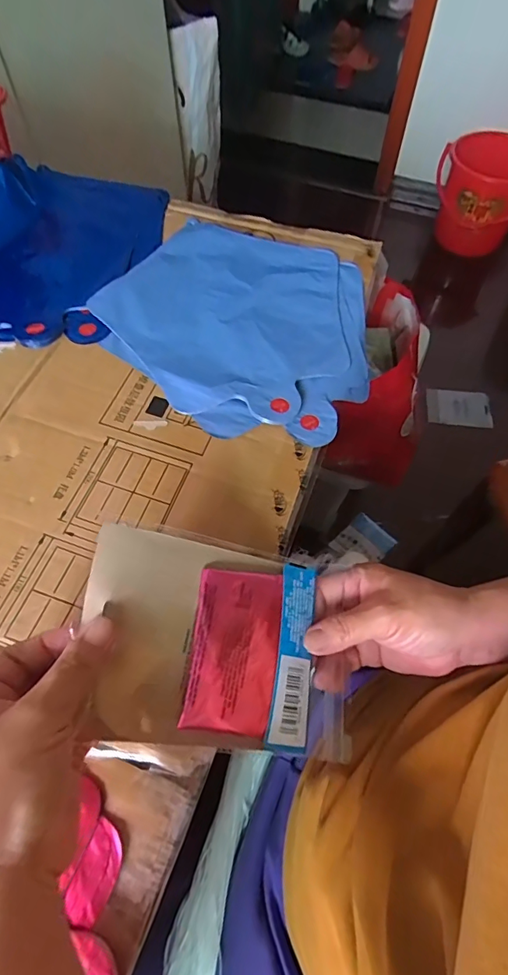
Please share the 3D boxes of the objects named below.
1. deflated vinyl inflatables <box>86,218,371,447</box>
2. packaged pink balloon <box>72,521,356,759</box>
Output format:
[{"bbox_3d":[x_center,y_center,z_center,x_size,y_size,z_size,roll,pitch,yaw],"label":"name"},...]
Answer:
[{"bbox_3d":[-0.007,-0.158,0.429,0.249,0.018,0.234,0,62,1],"label":"deflated vinyl inflatables"},{"bbox_3d":[-0.013,0.094,0.282,0.180,0.014,0.116,18,71,-21],"label":"packaged pink balloon"}]

